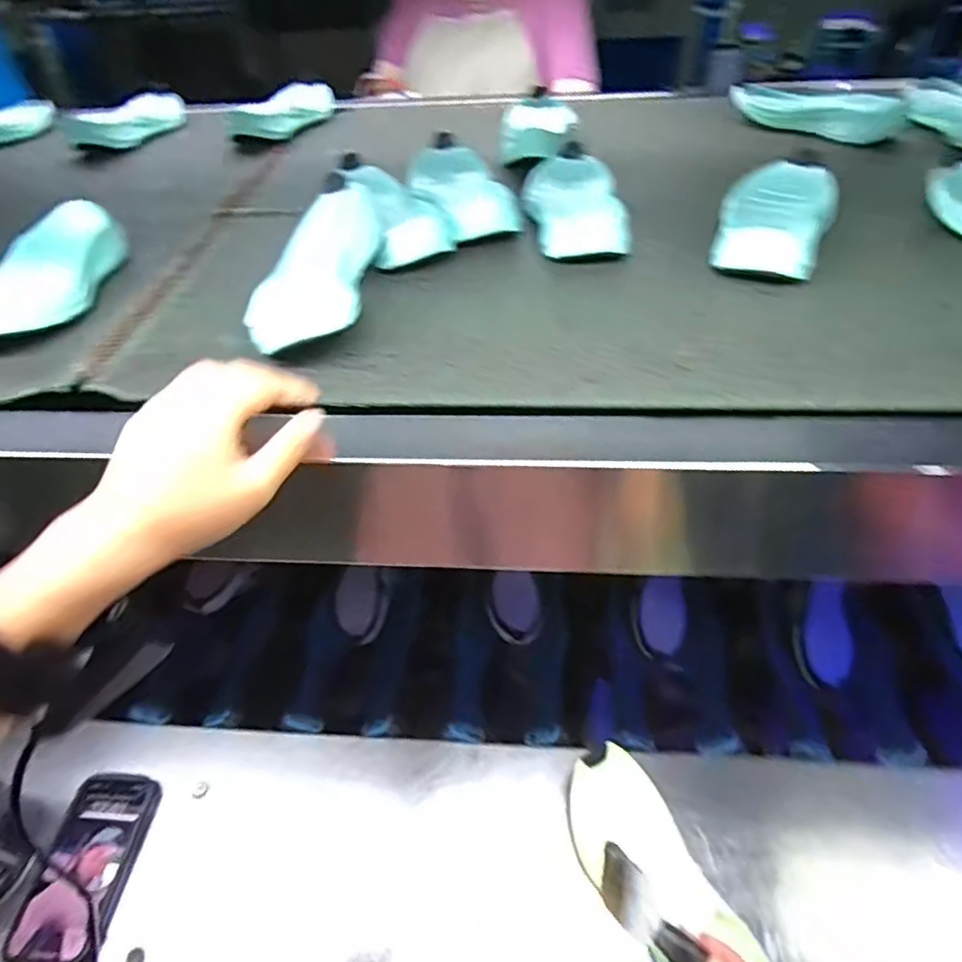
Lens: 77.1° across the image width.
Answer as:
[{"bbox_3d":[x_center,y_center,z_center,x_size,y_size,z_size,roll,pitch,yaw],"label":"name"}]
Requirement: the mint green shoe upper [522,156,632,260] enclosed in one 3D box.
[{"bbox_3d":[0.084,-0.254,0.553,0.085,0.038,0.182,-1,45,4],"label":"mint green shoe upper"}]

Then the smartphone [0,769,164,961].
[{"bbox_3d":[-0.371,0.361,0.572,0.084,0.016,0.159,0,45,5],"label":"smartphone"}]

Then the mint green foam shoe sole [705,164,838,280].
[{"bbox_3d":[0.252,-0.226,0.513,0.087,0.033,0.177,15,48,19],"label":"mint green foam shoe sole"}]

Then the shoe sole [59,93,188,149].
[{"bbox_3d":[-0.469,-0.481,0.805,0.089,0.036,0.197,3,45,7],"label":"shoe sole"}]

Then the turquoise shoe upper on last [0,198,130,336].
[{"bbox_3d":[-0.340,-0.158,0.480,0.056,0.060,0.180,6,45,10],"label":"turquoise shoe upper on last"}]

